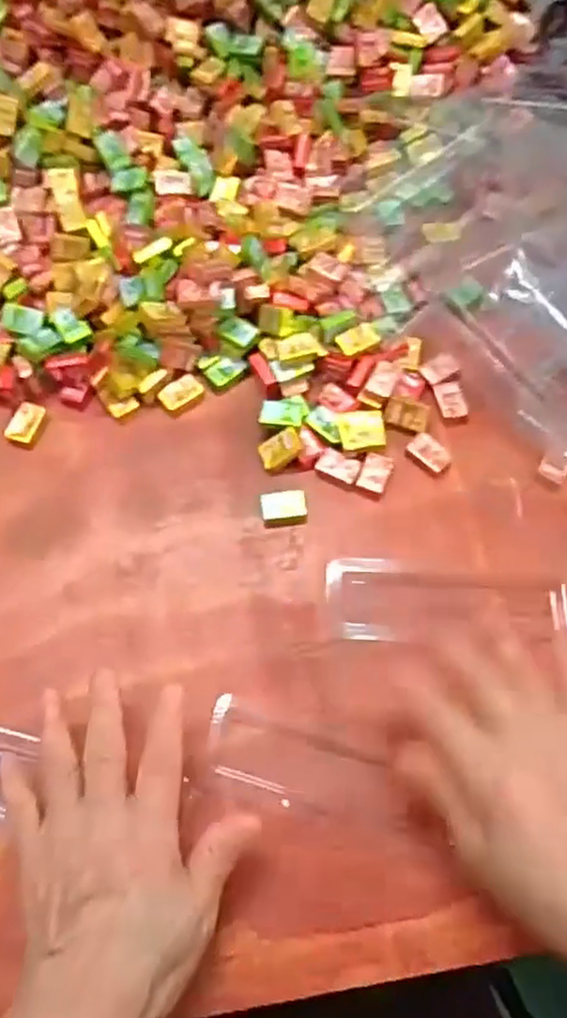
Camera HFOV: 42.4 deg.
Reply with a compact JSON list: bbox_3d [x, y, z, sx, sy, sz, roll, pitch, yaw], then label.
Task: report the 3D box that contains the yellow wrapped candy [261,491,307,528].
[{"bbox_3d":[0.001,0.000,0.429,0.026,0.008,0.019,-6,67,-4],"label":"yellow wrapped candy"}]

